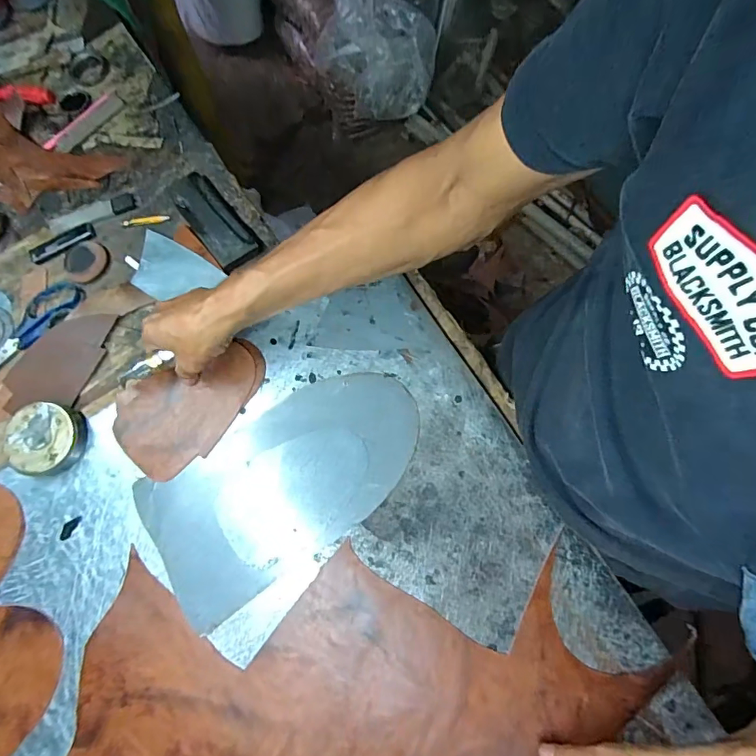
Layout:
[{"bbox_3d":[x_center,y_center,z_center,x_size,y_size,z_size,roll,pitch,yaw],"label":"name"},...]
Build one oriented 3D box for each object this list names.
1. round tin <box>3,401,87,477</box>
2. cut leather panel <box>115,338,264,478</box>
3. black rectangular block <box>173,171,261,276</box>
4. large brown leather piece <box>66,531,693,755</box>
[{"bbox_3d":[-0.355,0.066,0.504,0.067,0.033,0.071,-8,72,-2],"label":"round tin"},{"bbox_3d":[-0.200,0.028,0.511,0.171,0.018,0.104,-32,74,-9],"label":"cut leather panel"},{"bbox_3d":[-0.210,-0.203,0.599,0.057,0.015,0.156,-37,75,-10],"label":"black rectangular block"},{"bbox_3d":[-0.098,0.332,0.427,0.581,0.009,0.375,-40,76,-8],"label":"large brown leather piece"}]

